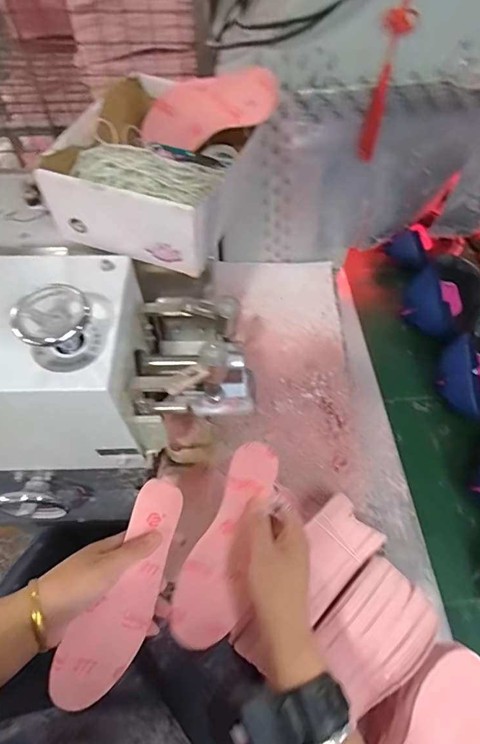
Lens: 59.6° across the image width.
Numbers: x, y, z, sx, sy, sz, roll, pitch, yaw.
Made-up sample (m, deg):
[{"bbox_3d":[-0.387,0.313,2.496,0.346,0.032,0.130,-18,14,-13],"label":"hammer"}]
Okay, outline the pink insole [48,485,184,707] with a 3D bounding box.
[{"bbox_3d":[-0.107,0.211,0.417,0.067,0.009,0.205,38,55,-16],"label":"pink insole"}]

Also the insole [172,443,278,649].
[{"bbox_3d":[-0.009,0.174,0.439,0.067,0.006,0.204,19,66,11],"label":"insole"}]

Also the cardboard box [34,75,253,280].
[{"bbox_3d":[-0.100,-0.249,0.498,0.179,0.082,0.244,10,61,6],"label":"cardboard box"}]

